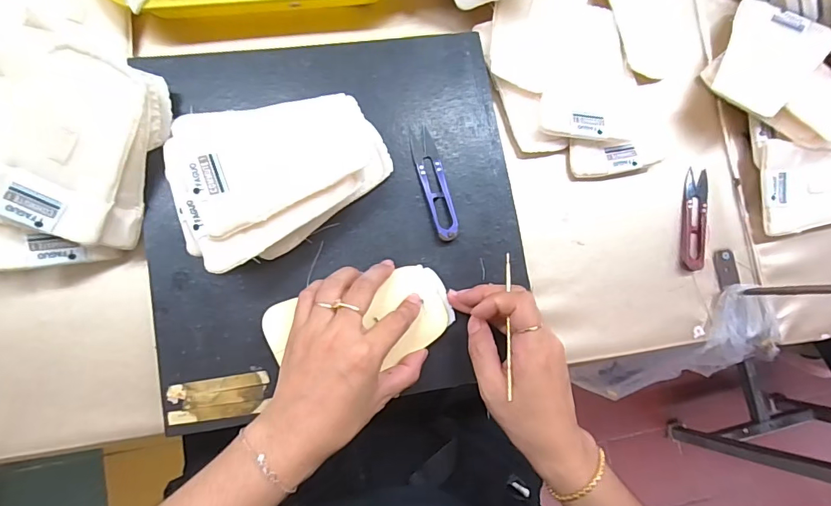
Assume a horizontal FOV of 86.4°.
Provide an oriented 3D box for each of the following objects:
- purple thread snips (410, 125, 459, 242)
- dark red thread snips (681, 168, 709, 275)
[{"bbox_3d":[0.017,-0.059,0.378,0.022,0.010,0.098,-16,88,-8],"label":"purple thread snips"},{"bbox_3d":[0.271,-0.033,0.428,0.024,0.010,0.099,8,85,-6],"label":"dark red thread snips"}]

